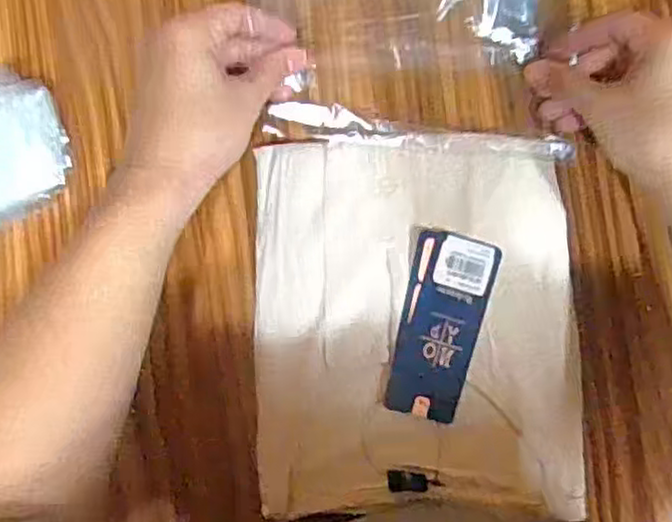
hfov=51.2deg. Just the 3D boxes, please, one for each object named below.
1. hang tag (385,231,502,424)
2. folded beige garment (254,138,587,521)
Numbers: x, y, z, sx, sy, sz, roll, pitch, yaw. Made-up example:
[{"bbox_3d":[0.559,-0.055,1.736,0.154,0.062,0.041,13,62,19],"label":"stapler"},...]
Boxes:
[{"bbox_3d":[0.069,0.042,0.460,0.053,0.004,0.121,13,87,3],"label":"hang tag"},{"bbox_3d":[0.051,0.039,0.475,0.207,0.042,0.243,-3,86,3],"label":"folded beige garment"}]

